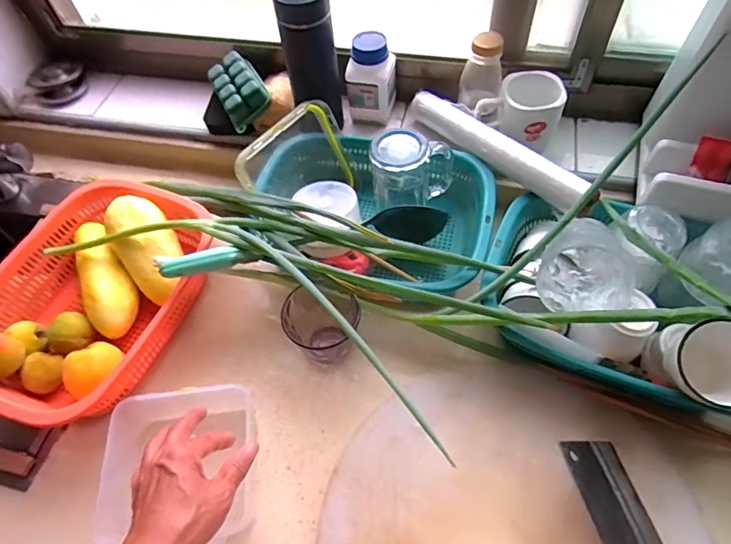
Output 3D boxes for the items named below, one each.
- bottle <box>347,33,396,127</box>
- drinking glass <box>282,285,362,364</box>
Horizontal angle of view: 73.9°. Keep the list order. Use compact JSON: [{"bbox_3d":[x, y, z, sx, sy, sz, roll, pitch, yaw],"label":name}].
[{"bbox_3d":[0.007,-0.279,0.700,0.061,0.111,0.055,15,60,13],"label":"bottle"},{"bbox_3d":[-0.050,0.066,0.570,0.089,0.080,0.078,12,59,12],"label":"drinking glass"}]

